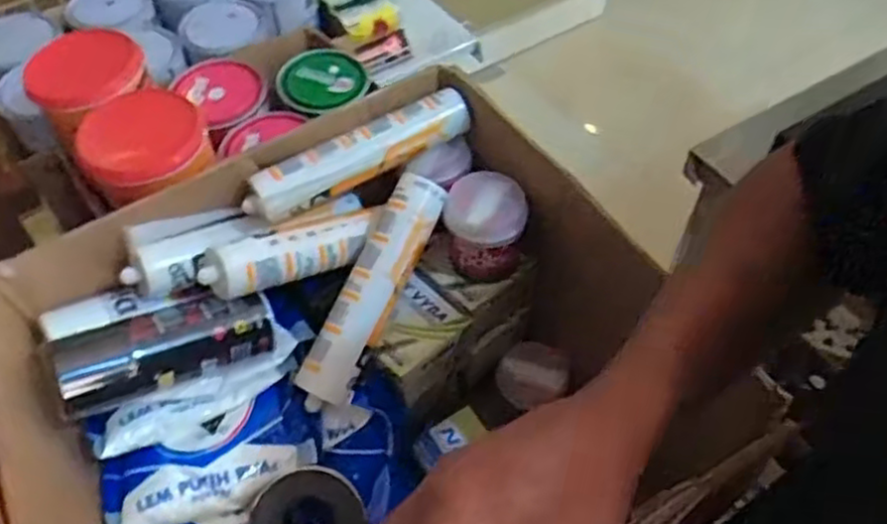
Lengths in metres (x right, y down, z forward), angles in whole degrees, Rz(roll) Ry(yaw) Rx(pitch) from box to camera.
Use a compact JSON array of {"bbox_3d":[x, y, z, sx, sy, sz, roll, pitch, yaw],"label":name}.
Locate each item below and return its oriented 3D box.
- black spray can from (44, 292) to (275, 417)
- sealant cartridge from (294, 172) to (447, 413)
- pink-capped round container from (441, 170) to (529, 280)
[{"bbox_3d":[-0.222,0.070,0.581,0.165,0.052,0.062,-16,53,-31],"label":"black spray can"},{"bbox_3d":[-0.066,0.022,0.627,0.053,0.045,0.215,23,79,17],"label":"sealant cartridge"},{"bbox_3d":[0.039,-0.030,0.671,0.072,0.096,0.067,0,53,1],"label":"pink-capped round container"}]

